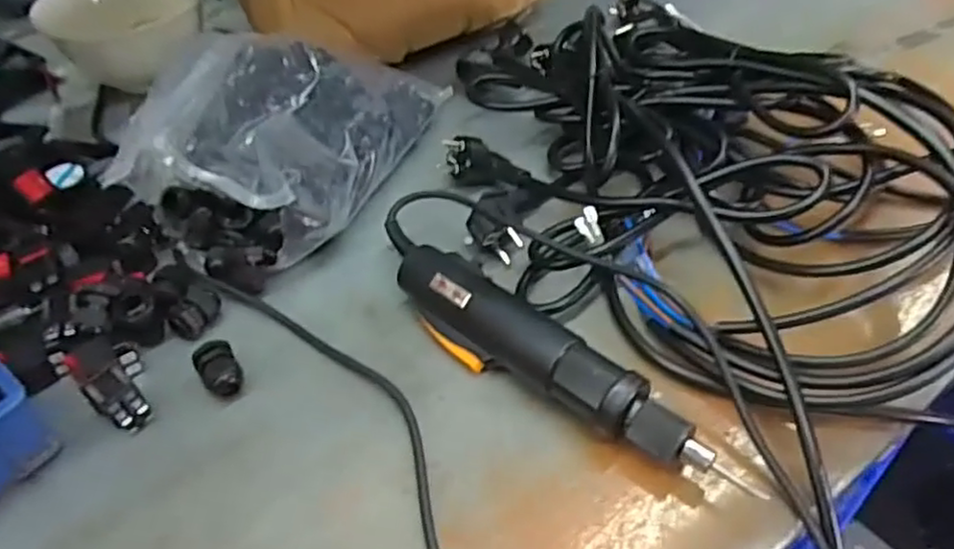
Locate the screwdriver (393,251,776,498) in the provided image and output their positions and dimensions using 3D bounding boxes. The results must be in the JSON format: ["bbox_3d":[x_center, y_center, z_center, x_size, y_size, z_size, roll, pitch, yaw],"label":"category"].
[{"bbox_3d":[0.043,0.046,0.410,0.226,0.035,0.048,26,53,26],"label":"screwdriver"}]

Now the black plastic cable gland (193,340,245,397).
[{"bbox_3d":[-0.156,0.058,0.425,0.023,0.027,0.025,-26,50,-20],"label":"black plastic cable gland"}]

